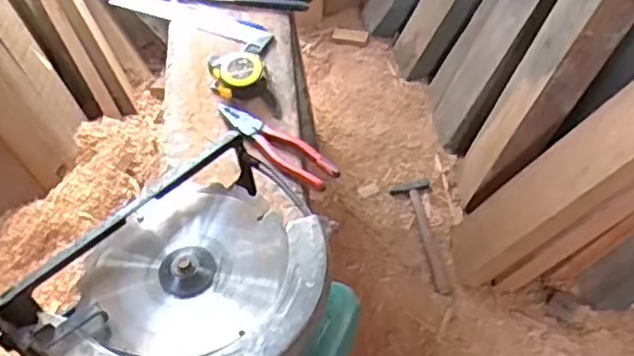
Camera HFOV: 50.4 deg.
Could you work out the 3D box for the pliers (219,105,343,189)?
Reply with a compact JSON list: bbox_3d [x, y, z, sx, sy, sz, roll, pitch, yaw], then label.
[{"bbox_3d":[-0.056,-0.046,0.858,0.195,0.016,0.051,35,62,25],"label":"pliers"}]

